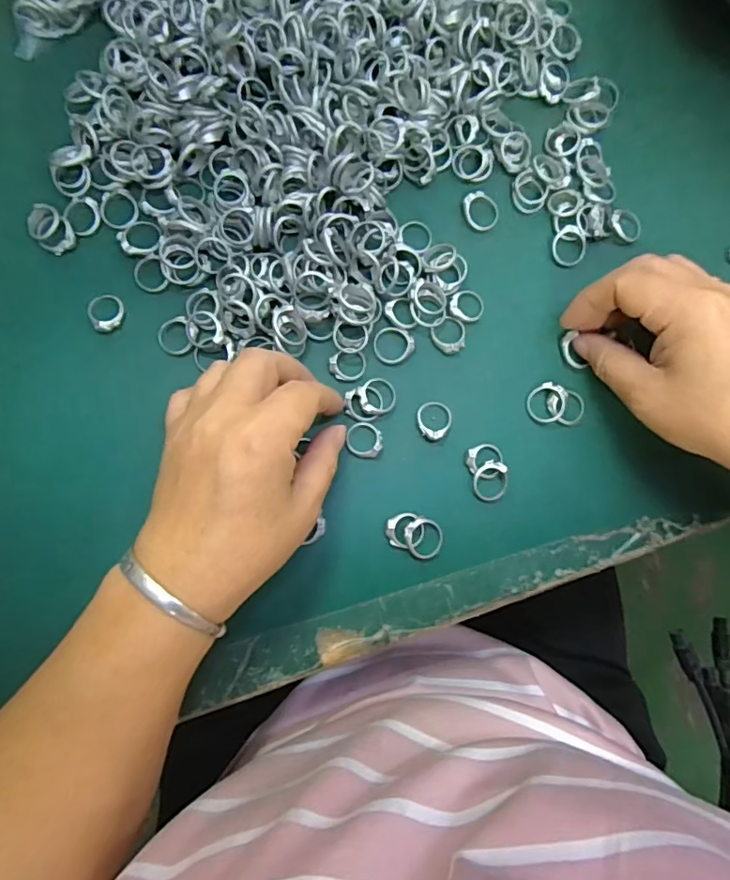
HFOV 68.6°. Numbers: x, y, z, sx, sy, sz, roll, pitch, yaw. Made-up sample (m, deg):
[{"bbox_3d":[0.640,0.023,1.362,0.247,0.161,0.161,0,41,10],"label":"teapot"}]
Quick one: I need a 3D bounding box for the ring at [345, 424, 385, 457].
[{"bbox_3d":[0.000,0.000,0.291,0.018,0.004,0.020,-5,82,-4],"label":"ring"}]

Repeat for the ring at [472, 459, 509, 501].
[{"bbox_3d":[0.069,0.022,0.291,0.019,0.008,0.021,23,81,0],"label":"ring"}]

